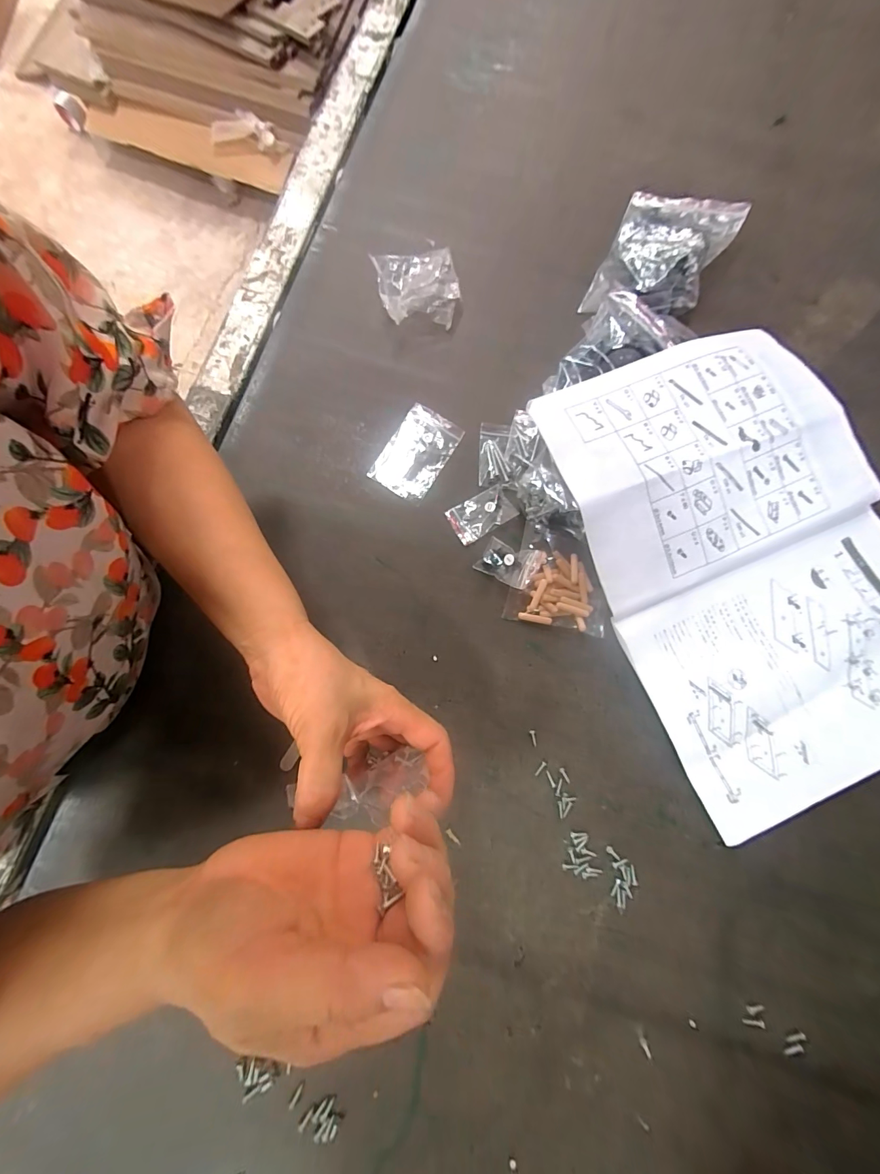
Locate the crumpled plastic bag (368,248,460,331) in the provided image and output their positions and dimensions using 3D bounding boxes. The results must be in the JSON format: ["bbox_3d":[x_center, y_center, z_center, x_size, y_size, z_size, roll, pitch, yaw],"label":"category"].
[{"bbox_3d":[-0.024,-0.312,0.428,0.081,0.025,0.081,-5,79,-1],"label":"crumpled plastic bag"}]

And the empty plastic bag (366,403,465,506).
[{"bbox_3d":[-0.024,-0.132,0.401,0.060,0.004,0.089,31,80,6],"label":"empty plastic bag"}]

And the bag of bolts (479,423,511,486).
[{"bbox_3d":[0.054,-0.130,0.405,0.029,0.007,0.067,3,79,1],"label":"bag of bolts"}]

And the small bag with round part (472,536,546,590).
[{"bbox_3d":[0.063,-0.022,0.375,0.052,0.019,0.037,27,80,5],"label":"small bag with round part"}]

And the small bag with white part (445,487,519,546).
[{"bbox_3d":[0.039,-0.069,0.392,0.058,0.006,0.036,-30,80,-6],"label":"small bag with white part"}]

